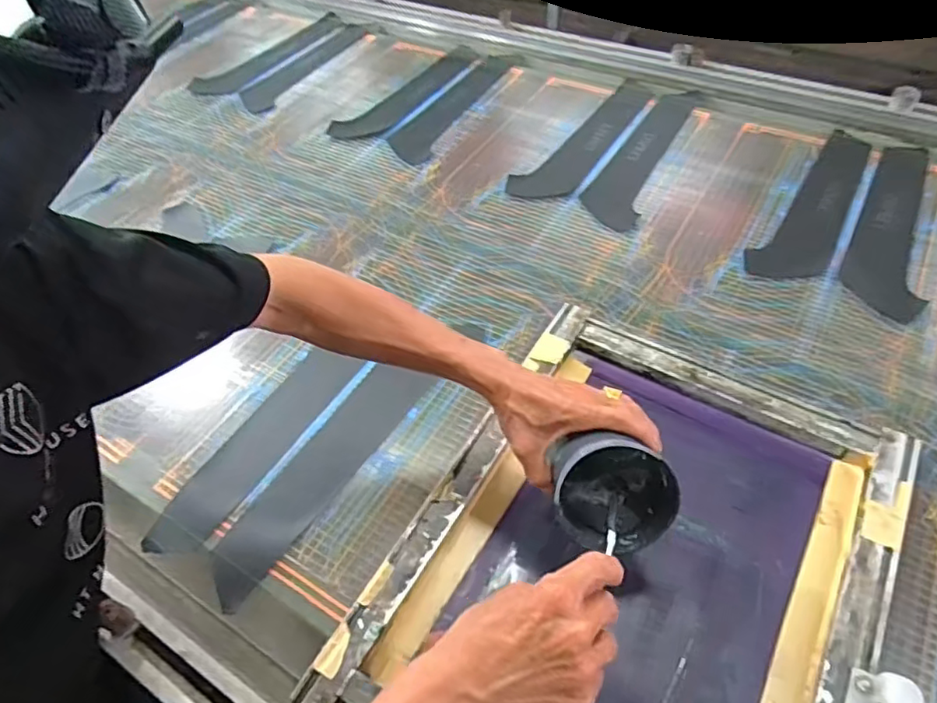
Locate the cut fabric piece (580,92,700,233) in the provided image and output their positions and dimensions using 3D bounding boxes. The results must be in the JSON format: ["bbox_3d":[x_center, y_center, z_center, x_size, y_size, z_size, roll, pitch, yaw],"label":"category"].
[{"bbox_3d":[0.315,-0.355,1.074,0.101,0.009,0.424,22,56,22],"label":"cut fabric piece"}]

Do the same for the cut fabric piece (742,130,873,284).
[{"bbox_3d":[0.563,-0.237,0.953,0.101,0.007,0.419,30,59,27],"label":"cut fabric piece"}]

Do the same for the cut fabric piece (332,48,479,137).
[{"bbox_3d":[-0.115,-0.542,1.271,0.111,0.011,0.413,32,60,26],"label":"cut fabric piece"}]

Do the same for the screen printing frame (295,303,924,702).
[{"bbox_3d":[0.173,0.206,0.598,0.436,0.058,0.532,23,57,23],"label":"screen printing frame"}]

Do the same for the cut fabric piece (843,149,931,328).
[{"bbox_3d":[0.640,-0.203,0.919,0.099,0.006,0.415,17,54,19],"label":"cut fabric piece"}]

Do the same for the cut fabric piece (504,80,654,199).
[{"bbox_3d":[0.222,-0.396,1.122,0.106,0.012,0.411,26,58,25],"label":"cut fabric piece"}]

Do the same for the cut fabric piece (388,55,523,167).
[{"bbox_3d":[-0.023,-0.500,1.216,0.103,0.005,0.429,22,56,22],"label":"cut fabric piece"}]

